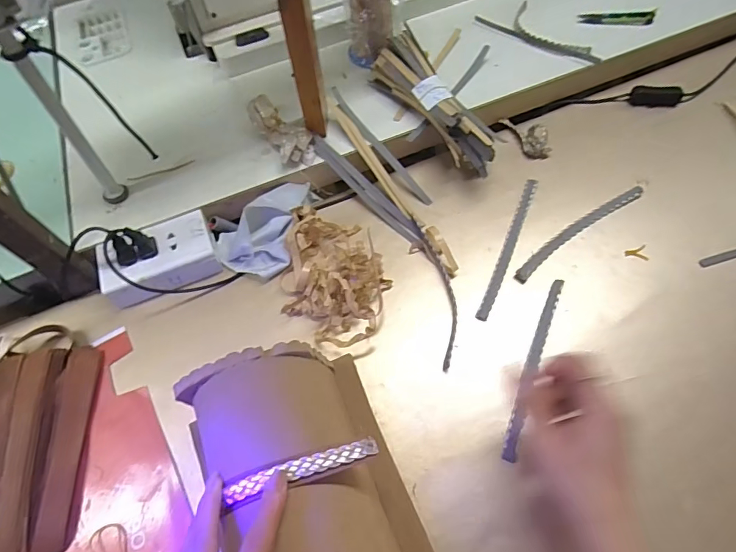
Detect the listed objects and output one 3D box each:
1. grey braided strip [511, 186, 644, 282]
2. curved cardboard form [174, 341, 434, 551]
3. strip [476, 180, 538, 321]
[{"bbox_3d":[0.236,-0.052,0.503,0.190,0.006,0.021,-33,64,-13],"label":"grey braided strip"},{"bbox_3d":[-0.046,0.156,0.345,0.133,0.116,0.201,-23,65,-8],"label":"curved cardboard form"},{"bbox_3d":[0.158,-0.034,0.501,0.013,0.005,0.192,20,66,15],"label":"strip"}]

